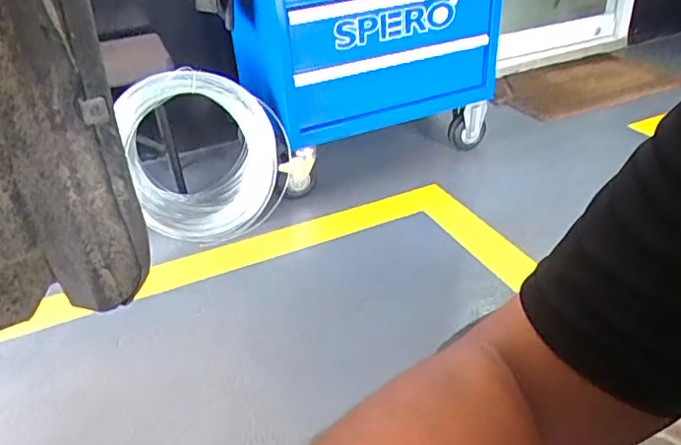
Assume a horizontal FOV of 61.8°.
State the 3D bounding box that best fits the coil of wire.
[{"bbox_3d":[-0.384,-0.184,1.560,0.476,0.411,0.194,-6,33,-3],"label":"coil of wire"}]

